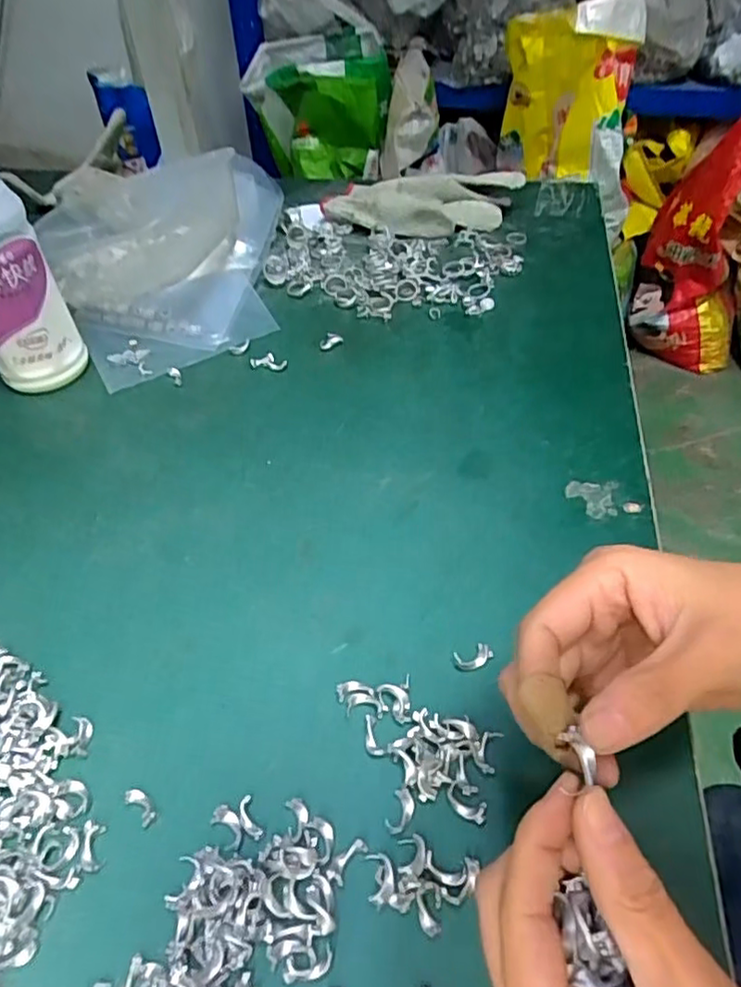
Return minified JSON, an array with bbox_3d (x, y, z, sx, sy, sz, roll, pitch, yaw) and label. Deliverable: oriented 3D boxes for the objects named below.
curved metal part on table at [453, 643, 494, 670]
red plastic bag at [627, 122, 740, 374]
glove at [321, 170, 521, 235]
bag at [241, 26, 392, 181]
[{"bbox_3d":[0.054,0.085,0.325,0.020,0.004,0.011,-19,50,-14],"label":"curved metal part on table"},{"bbox_3d":[0.815,-0.571,1.521,0.283,0.580,0.132,24,52,20],"label":"red plastic bag"},{"bbox_3d":[0.053,-0.302,0.643,0.206,0.039,0.075,2,48,4],"label":"glove"},{"bbox_3d":[-0.130,-0.951,1.563,0.348,0.279,0.320,-2,48,1],"label":"bag"}]

